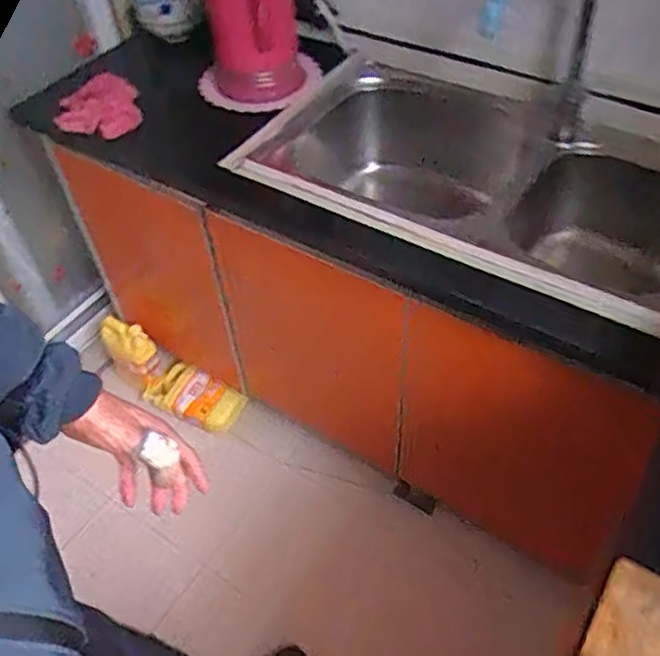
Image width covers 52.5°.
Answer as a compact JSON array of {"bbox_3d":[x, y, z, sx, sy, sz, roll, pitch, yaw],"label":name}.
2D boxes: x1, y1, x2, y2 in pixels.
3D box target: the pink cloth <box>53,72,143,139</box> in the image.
[{"bbox_3d":[-0.445,-0.421,1.281,0.159,0.073,0.117,-13,50,-8],"label":"pink cloth"}]

